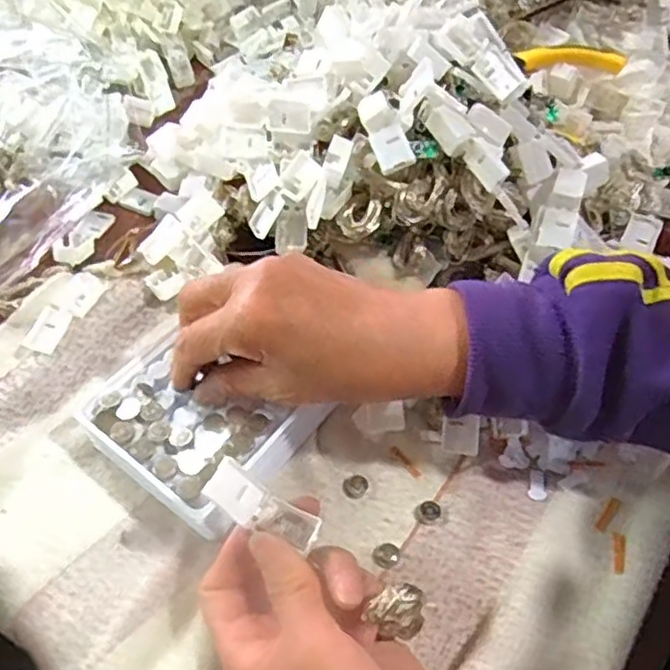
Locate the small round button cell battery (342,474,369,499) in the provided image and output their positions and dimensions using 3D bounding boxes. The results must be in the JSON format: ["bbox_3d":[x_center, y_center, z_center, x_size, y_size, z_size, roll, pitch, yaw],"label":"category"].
[{"bbox_3d":[0.011,0.078,0.353,0.012,0.004,0.013,1,54,-1],"label":"small round button cell battery"}]

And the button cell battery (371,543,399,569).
[{"bbox_3d":[0.025,0.108,0.334,0.013,0.005,0.012,-37,63,-25],"label":"button cell battery"}]

